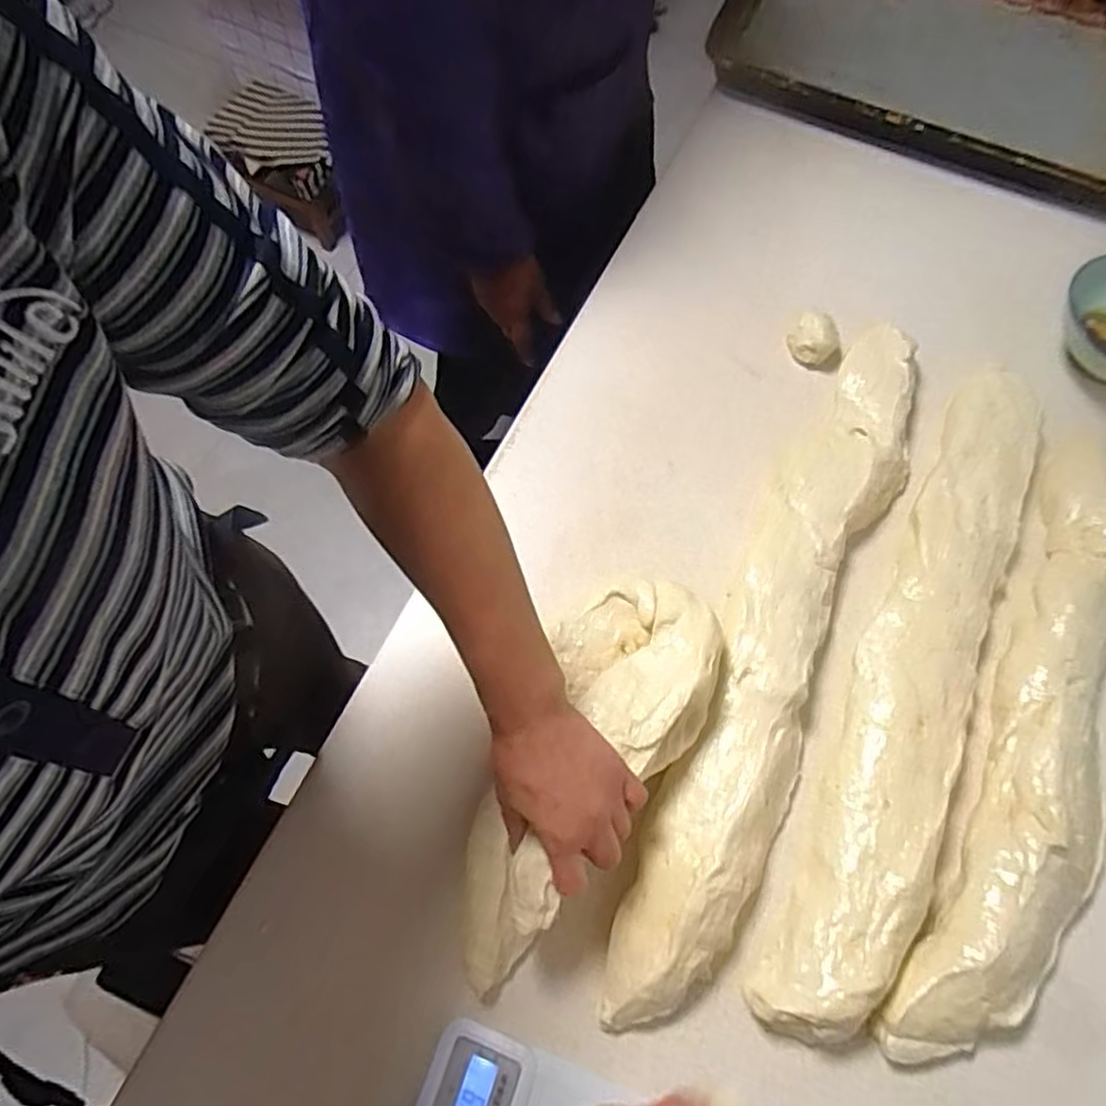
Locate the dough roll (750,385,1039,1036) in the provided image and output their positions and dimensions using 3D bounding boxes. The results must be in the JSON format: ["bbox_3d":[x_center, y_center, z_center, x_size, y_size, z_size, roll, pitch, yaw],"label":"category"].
[{"bbox_3d":[0.315,0.086,0.599,0.117,0.053,0.626,25,69,9],"label":"dough roll"}]

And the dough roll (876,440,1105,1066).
[{"bbox_3d":[0.413,0.137,0.580,0.117,0.049,0.572,26,69,9],"label":"dough roll"}]

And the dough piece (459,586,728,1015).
[{"bbox_3d":[0.020,0.165,0.525,0.125,0.084,0.320,27,74,9],"label":"dough piece"}]

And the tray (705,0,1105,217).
[{"bbox_3d":[0.562,-0.673,0.918,0.624,0.070,0.440,21,68,7],"label":"tray"}]

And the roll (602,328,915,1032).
[{"bbox_3d":[0.202,0.060,0.602,0.115,0.055,0.671,25,69,9],"label":"roll"}]

